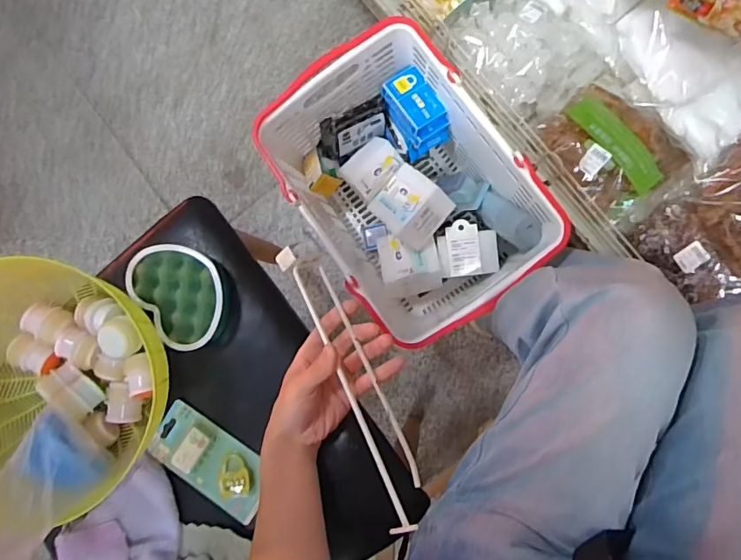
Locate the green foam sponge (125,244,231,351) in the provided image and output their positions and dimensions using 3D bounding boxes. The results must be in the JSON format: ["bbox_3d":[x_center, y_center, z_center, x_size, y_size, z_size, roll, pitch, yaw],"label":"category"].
[{"bbox_3d":[-0.205,0.011,0.560,0.088,0.029,0.124,-39,82,3],"label":"green foam sponge"}]

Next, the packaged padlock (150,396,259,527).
[{"bbox_3d":[-0.173,0.196,0.551,0.134,0.024,0.065,33,90,9],"label":"packaged padlock"}]

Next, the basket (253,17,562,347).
[{"bbox_3d":[0.062,-0.149,0.878,0.319,0.238,0.449,-34,82,4],"label":"basket"}]

